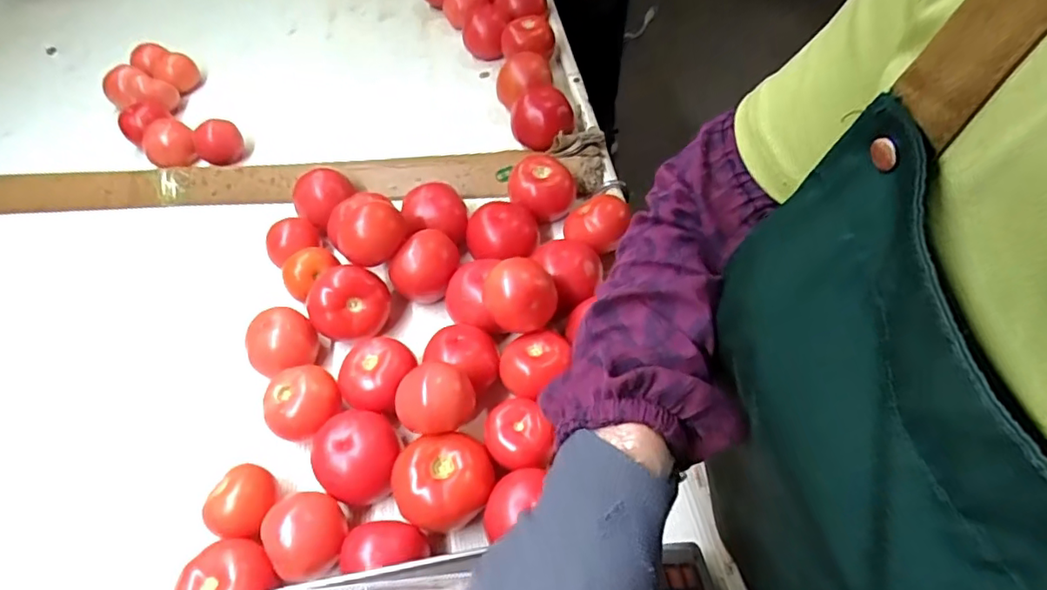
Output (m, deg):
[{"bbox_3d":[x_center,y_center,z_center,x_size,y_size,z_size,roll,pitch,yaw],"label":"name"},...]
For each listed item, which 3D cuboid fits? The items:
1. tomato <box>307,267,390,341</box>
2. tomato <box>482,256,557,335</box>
[{"bbox_3d":[-0.178,0.005,0.581,0.077,0.052,0.063,-28,56,-14],"label":"tomato"},{"bbox_3d":[-0.002,0.002,0.528,0.065,0.055,0.057,-7,54,0],"label":"tomato"}]

